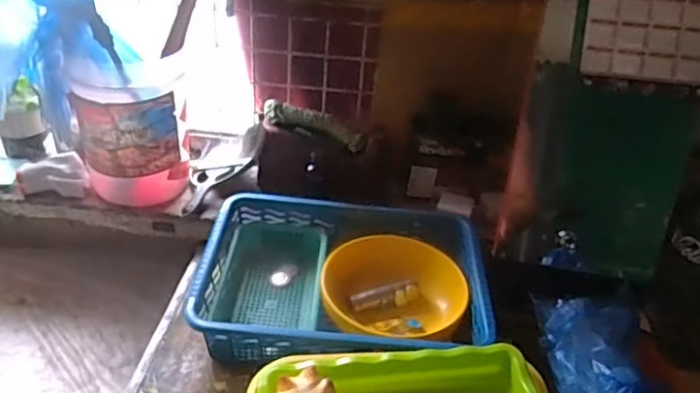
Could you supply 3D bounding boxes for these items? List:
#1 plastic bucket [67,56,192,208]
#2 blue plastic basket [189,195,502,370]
[{"bbox_3d":[-0.312,-0.113,0.887,0.152,0.212,0.152,-9,39,-18],"label":"plastic bucket"},{"bbox_3d":[-0.007,0.123,0.805,0.356,0.091,0.272,5,37,-1],"label":"blue plastic basket"}]

